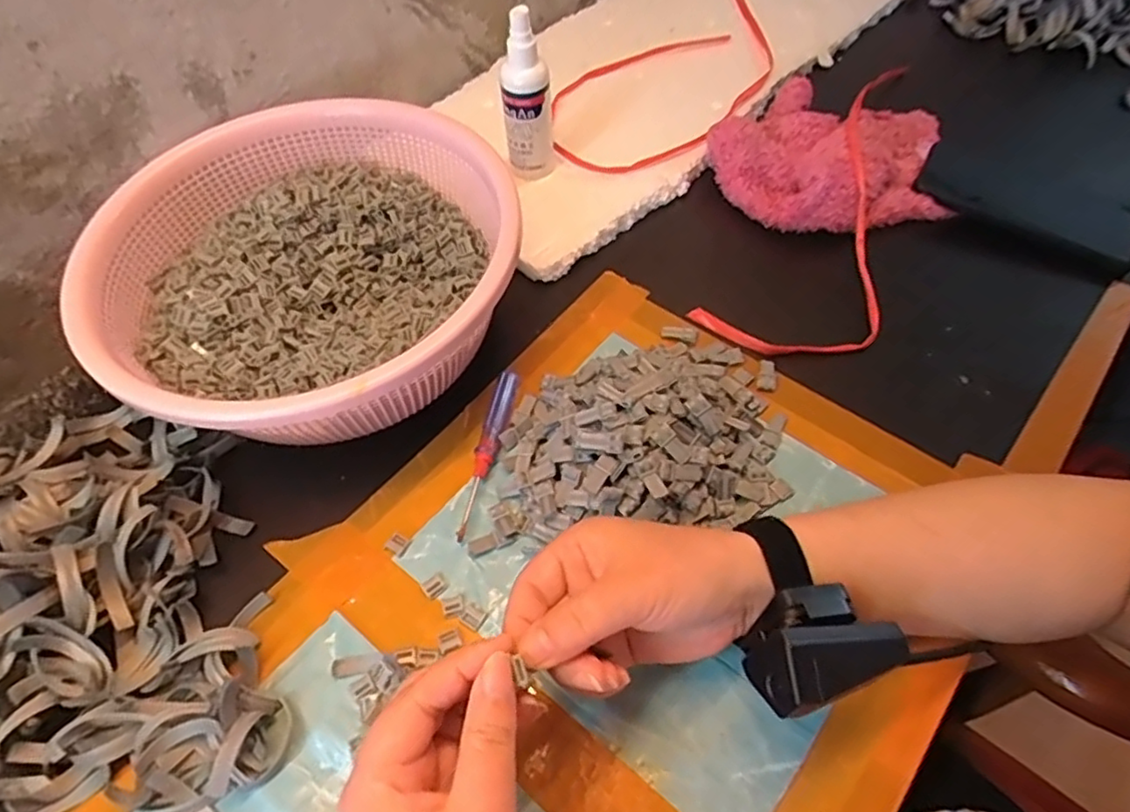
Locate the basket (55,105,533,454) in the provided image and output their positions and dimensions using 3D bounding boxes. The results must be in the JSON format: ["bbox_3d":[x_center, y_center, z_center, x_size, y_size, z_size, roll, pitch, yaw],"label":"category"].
[{"bbox_3d":[-0.161,-0.084,0.432,0.248,0.087,0.256,18,59,14],"label":"basket"}]

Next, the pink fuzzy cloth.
[{"bbox_3d":[0.213,-0.193,0.528,0.188,0.059,0.121,6,58,7],"label":"pink fuzzy cloth"}]

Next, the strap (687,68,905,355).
[{"bbox_3d":[0.207,-0.153,0.485,0.121,0.026,0.272,26,78,18],"label":"strap"}]

